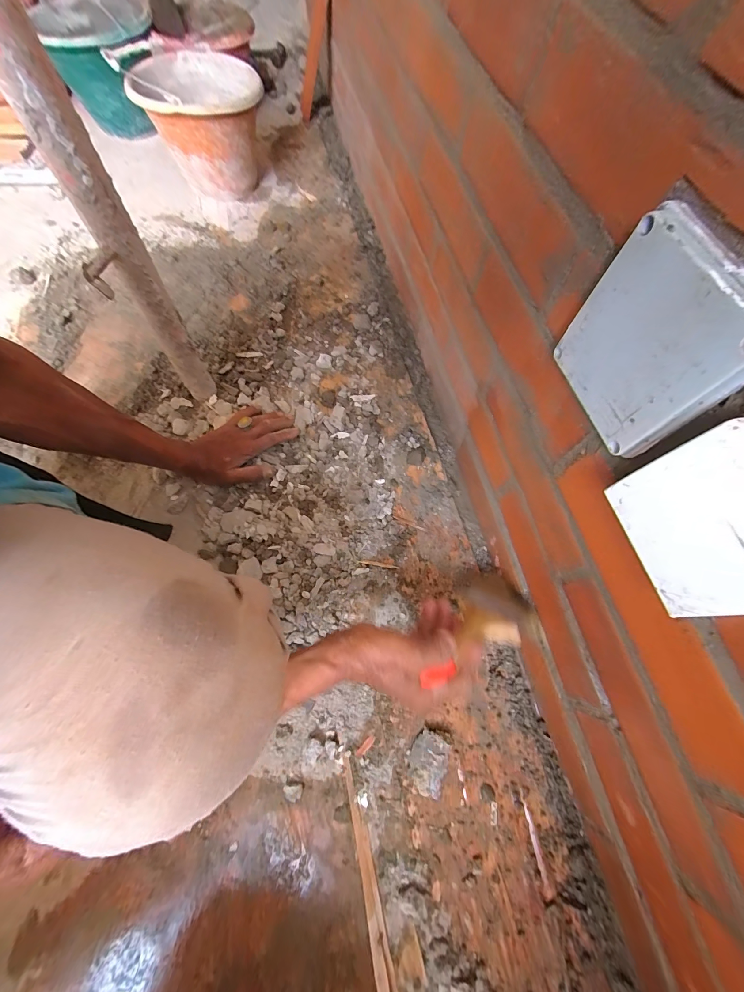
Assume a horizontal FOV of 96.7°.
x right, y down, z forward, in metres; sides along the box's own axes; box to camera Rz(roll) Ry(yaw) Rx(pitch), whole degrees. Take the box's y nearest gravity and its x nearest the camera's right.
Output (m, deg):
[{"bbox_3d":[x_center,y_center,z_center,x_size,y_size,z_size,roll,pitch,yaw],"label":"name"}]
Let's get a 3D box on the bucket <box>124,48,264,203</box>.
[{"bbox_3d":[-0.362,-0.825,0.746,0.242,0.179,0.251,-9,69,-5],"label":"bucket"}]

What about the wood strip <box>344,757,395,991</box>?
[{"bbox_3d":[0.001,0.436,0.352,0.017,0.008,0.257,-5,64,-18],"label":"wood strip"}]

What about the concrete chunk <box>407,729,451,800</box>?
[{"bbox_3d":[0.067,0.319,0.398,0.043,0.018,0.059,24,70,7],"label":"concrete chunk"}]

